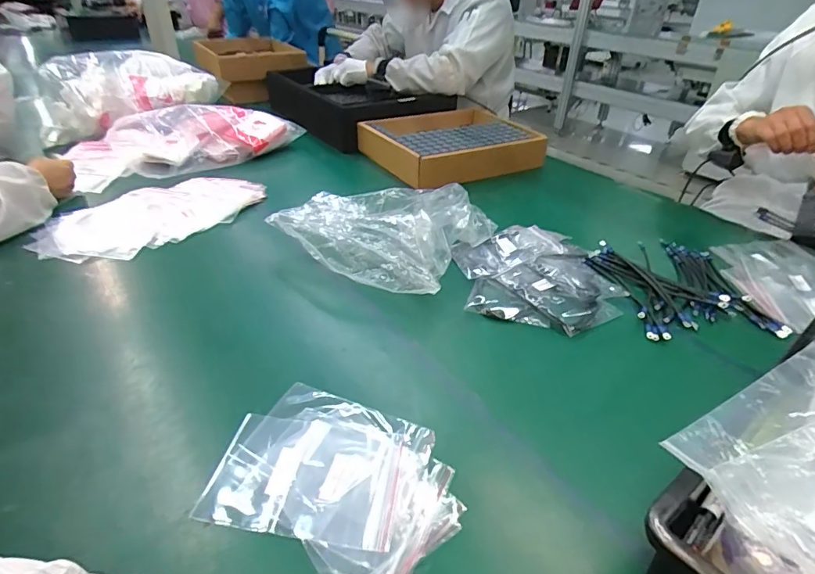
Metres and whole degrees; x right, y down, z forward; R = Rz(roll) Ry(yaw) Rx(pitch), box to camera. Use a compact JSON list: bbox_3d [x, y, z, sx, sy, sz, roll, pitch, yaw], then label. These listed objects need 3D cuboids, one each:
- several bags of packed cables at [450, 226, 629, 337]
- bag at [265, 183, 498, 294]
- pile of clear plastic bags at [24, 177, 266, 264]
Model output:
[{"bbox_3d":[0.205,-0.025,0.763,0.234,0.035,0.264,0,34,-3],"label":"several bags of packed cables"},{"bbox_3d":[-0.024,-0.121,0.854,0.345,0.099,0.322,21,38,25],"label":"bag"},{"bbox_3d":[-0.469,-0.135,0.909,0.413,0.056,0.209,-19,40,-28],"label":"pile of clear plastic bags"}]

